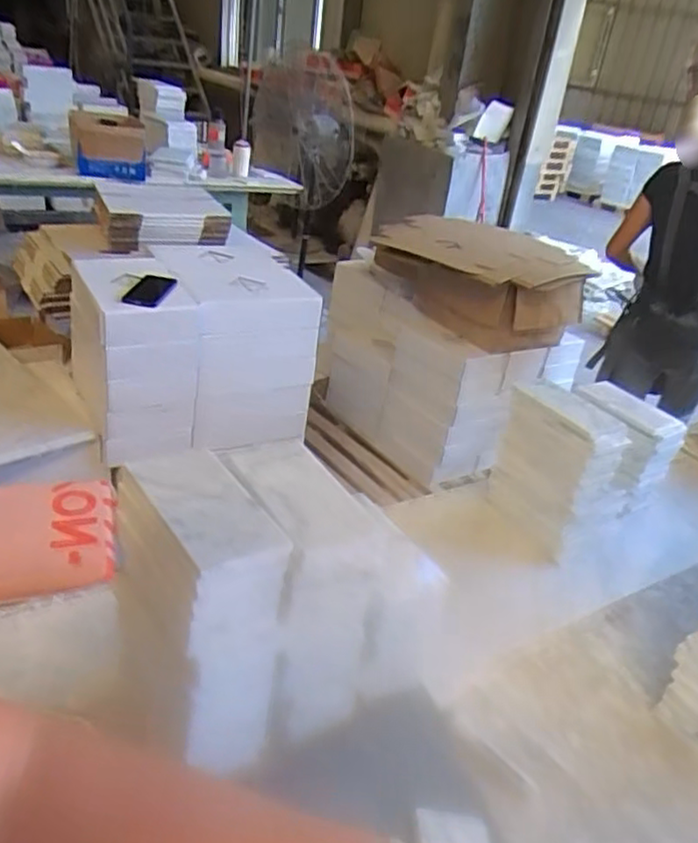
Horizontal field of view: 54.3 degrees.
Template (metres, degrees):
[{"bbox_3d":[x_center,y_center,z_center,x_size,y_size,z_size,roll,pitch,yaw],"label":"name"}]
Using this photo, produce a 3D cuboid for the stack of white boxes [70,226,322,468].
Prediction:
[{"bbox_3d":[-0.417,-0.223,1.847,0.582,0.404,0.493,-9,34,-26],"label":"stack of white boxes"}]

